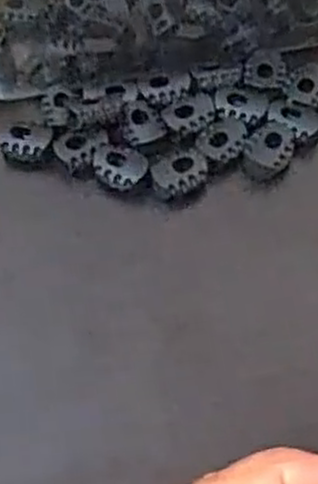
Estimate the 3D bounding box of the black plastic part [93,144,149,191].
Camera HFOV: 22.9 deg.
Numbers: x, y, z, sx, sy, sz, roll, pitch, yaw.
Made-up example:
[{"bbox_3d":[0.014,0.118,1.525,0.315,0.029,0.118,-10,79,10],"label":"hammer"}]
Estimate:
[{"bbox_3d":[-0.015,-0.030,0.296,0.021,0.004,0.017,12,62,8],"label":"black plastic part"}]

